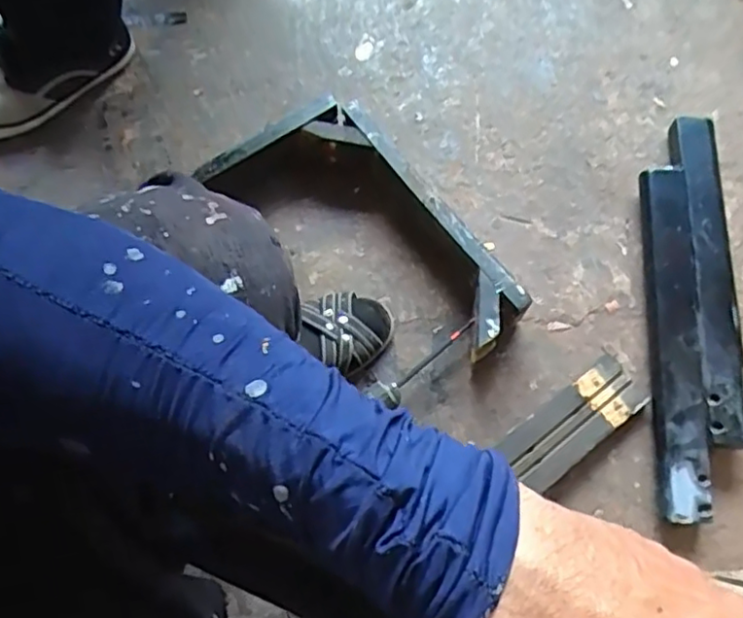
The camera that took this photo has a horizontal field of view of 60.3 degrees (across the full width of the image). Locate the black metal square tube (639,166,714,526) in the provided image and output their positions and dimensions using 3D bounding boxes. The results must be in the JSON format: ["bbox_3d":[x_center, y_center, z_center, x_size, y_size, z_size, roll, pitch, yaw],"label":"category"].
[{"bbox_3d":[0.359,0.028,0.758,0.054,0.041,0.427,3,74,1],"label":"black metal square tube"}]

